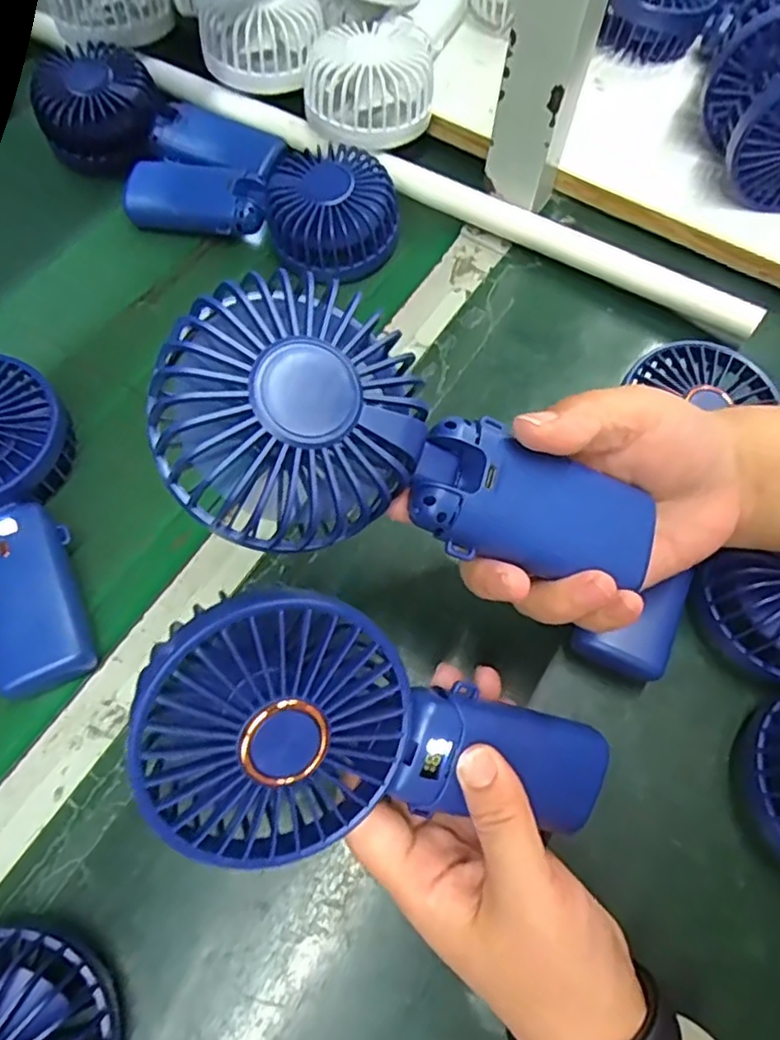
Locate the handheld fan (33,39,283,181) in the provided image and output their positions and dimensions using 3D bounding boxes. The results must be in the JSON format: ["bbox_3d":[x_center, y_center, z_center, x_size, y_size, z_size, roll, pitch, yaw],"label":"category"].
[{"bbox_3d":[-0.161,-0.280,0.451,0.173,0.046,0.081,21,67,6],"label":"handheld fan"}]

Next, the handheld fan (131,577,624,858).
[{"bbox_3d":[-0.003,0.081,0.231,0.176,0.038,0.084,22,86,-28],"label":"handheld fan"}]

